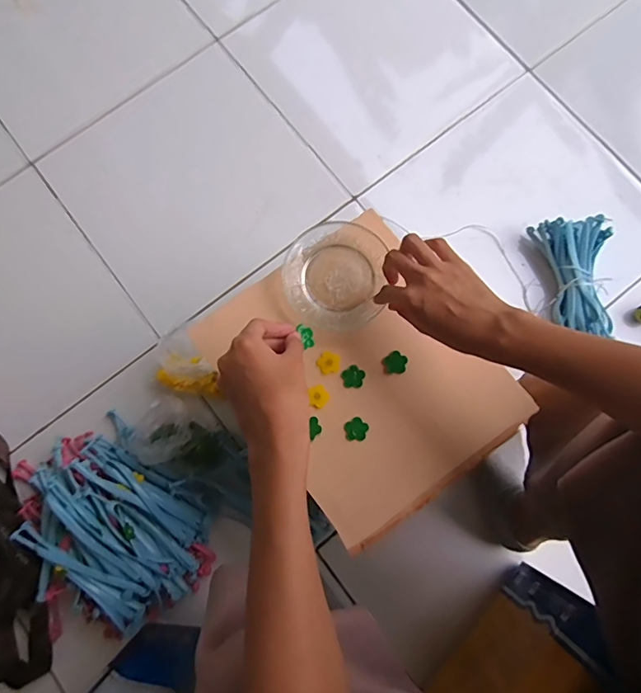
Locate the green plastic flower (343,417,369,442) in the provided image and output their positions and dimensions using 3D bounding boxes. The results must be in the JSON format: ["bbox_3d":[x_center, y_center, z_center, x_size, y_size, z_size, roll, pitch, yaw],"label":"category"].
[{"bbox_3d":[0.037,0.085,0.469,0.024,0.004,0.023,-29,80,-4],"label":"green plastic flower"}]

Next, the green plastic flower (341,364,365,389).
[{"bbox_3d":[0.034,0.031,0.481,0.024,0.004,0.023,6,80,2],"label":"green plastic flower"}]

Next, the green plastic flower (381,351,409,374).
[{"bbox_3d":[0.079,0.017,0.482,0.025,0.004,0.022,-34,81,-5],"label":"green plastic flower"}]

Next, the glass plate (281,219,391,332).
[{"bbox_3d":[0.015,-0.075,0.486,0.102,0.021,0.108,0,79,1],"label":"glass plate"}]

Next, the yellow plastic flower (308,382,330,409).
[{"bbox_3d":[-0.002,0.052,0.477,0.021,0.004,0.023,-34,81,-5],"label":"yellow plastic flower"}]

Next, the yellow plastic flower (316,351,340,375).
[{"bbox_3d":[0.008,0.017,0.483,0.024,0.004,0.023,0,79,1],"label":"yellow plastic flower"}]

